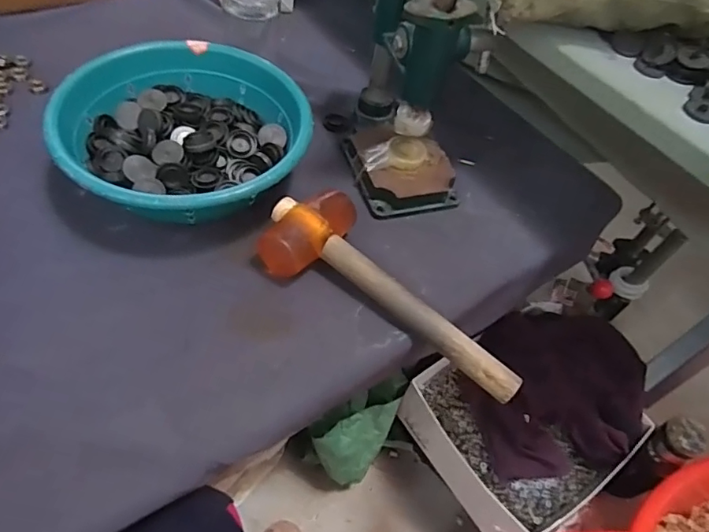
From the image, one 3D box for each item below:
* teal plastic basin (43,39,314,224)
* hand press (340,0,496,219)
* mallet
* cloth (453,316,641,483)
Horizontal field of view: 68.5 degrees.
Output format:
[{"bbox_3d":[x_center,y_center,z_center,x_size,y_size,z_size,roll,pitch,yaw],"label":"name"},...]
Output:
[{"bbox_3d":[-0.181,-0.136,0.579,0.249,0.087,0.244,6,52,-7],"label":"teal plastic basin"},{"bbox_3d":[0.074,-0.271,0.555,0.141,0.398,0.187,-11,46,-17],"label":"hand press"},{"bbox_3d":[0.043,0.016,0.522,0.287,0.047,0.108,31,53,13],"label":"mallet"},{"bbox_3d":[0.313,0.191,0.793,0.254,0.121,0.217,-8,55,-18],"label":"cloth"}]

